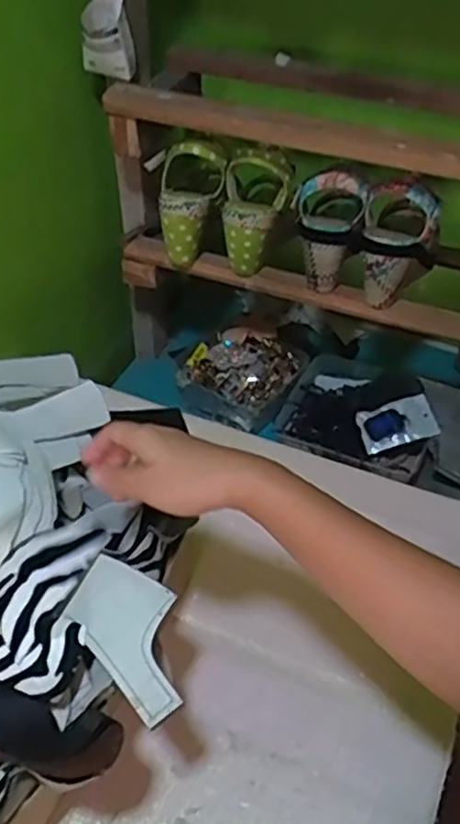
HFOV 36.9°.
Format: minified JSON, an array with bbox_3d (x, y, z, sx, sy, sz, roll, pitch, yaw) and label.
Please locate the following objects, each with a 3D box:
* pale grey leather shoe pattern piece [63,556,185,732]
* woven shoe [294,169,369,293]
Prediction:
[{"bbox_3d":[-0.067,0.145,0.472,0.062,0.010,0.134,-42,42,-17],"label":"pale grey leather shoe pattern piece"},{"bbox_3d":[0.112,-0.212,0.808,0.081,0.130,0.074,11,44,8],"label":"woven shoe"}]

